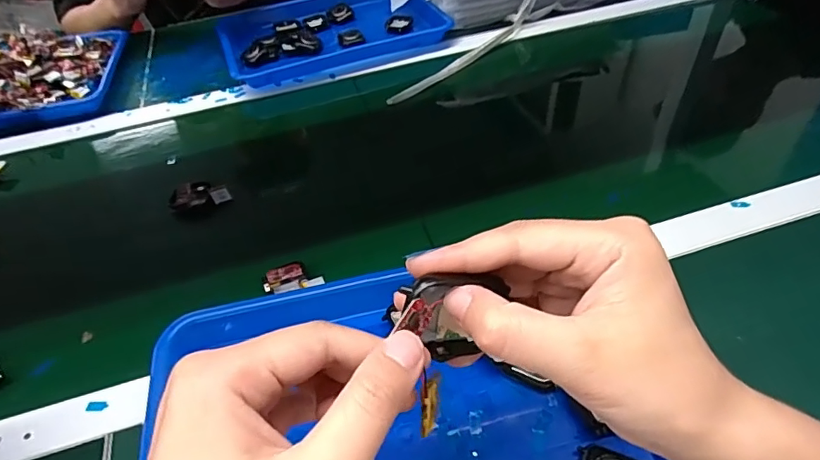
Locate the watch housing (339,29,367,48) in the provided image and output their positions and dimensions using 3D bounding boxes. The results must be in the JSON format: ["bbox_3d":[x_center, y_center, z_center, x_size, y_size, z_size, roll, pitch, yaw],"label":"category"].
[{"bbox_3d":[-0.087,-0.289,0.763,0.037,0.011,0.040,-10,45,-5],"label":"watch housing"}]

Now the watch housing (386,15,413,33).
[{"bbox_3d":[-0.017,-0.317,0.781,0.042,0.010,0.036,-3,45,2],"label":"watch housing"}]

